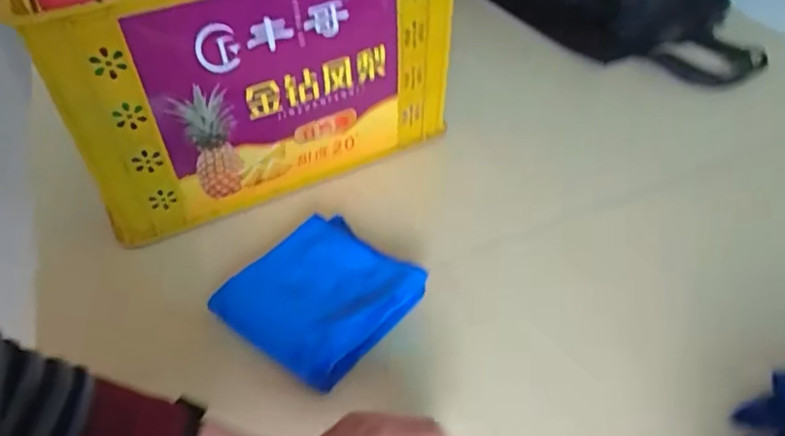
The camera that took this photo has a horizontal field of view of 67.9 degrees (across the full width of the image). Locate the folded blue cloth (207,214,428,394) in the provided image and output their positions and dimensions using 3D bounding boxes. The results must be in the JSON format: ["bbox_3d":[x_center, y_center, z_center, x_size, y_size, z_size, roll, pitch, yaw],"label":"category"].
[{"bbox_3d":[-0.073,0.071,0.586,0.154,0.028,0.161,31,55,30],"label":"folded blue cloth"}]

